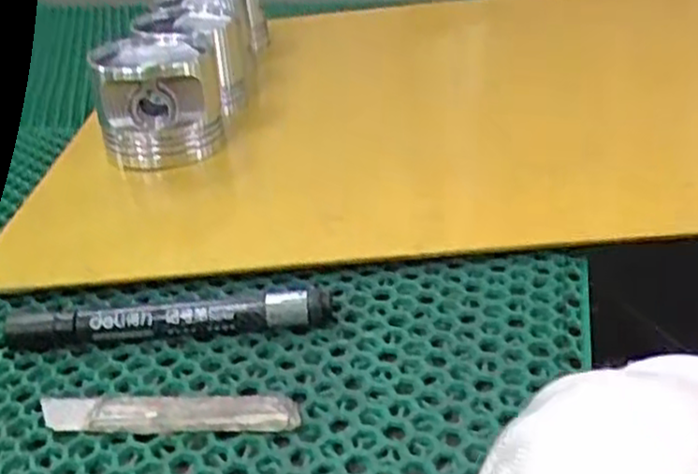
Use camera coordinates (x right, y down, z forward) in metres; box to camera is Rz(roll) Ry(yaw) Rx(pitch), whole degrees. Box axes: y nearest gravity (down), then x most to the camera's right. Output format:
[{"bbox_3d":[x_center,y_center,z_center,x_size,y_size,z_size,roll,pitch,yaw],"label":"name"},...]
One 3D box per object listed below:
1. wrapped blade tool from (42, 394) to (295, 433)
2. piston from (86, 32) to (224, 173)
[{"bbox_3d":[-0.071,0.069,0.293,0.103,0.004,0.020,-1,31,6],"label":"wrapped blade tool"},{"bbox_3d":[-0.125,-0.089,0.498,0.076,0.073,0.076,-10,32,-7],"label":"piston"}]

